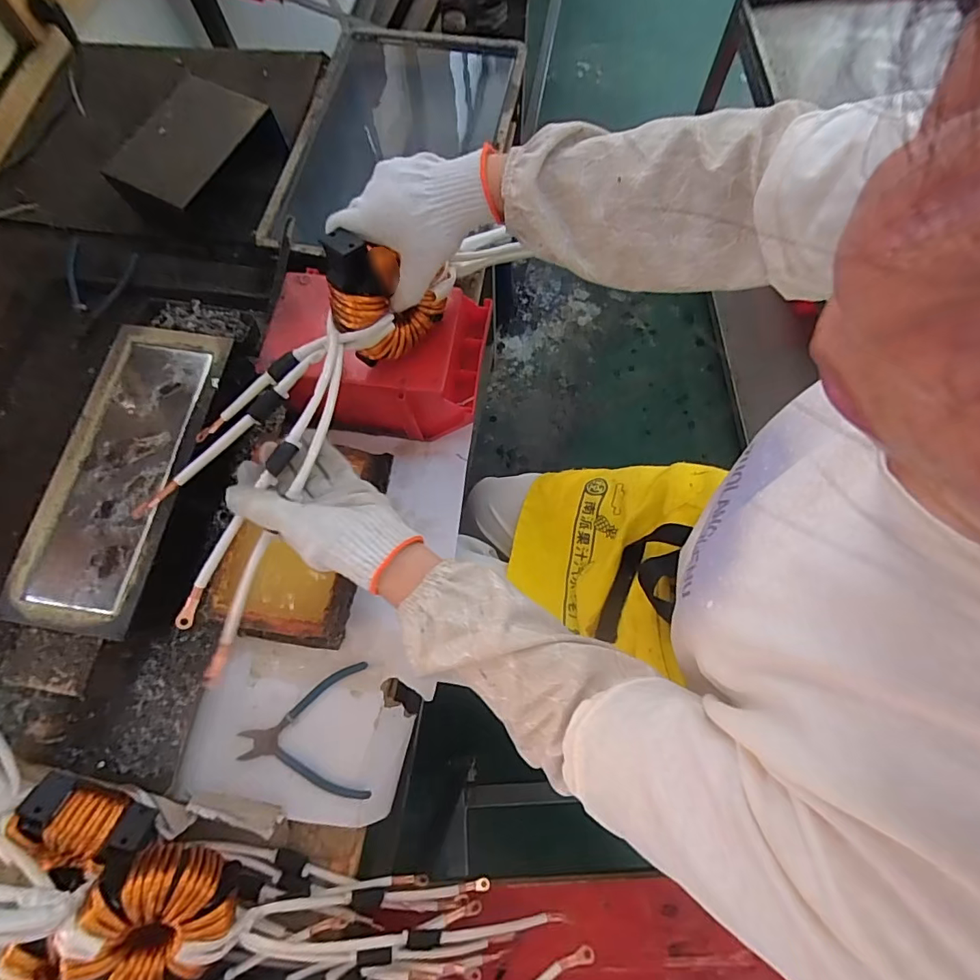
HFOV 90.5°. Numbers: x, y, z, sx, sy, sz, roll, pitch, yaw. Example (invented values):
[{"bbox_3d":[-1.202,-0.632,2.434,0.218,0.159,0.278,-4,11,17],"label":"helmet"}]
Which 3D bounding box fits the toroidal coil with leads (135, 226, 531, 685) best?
[{"bbox_3d":[-0.150,-0.097,0.432,0.160,0.131,0.461,34,80,12],"label":"toroidal coil with leads"}]

